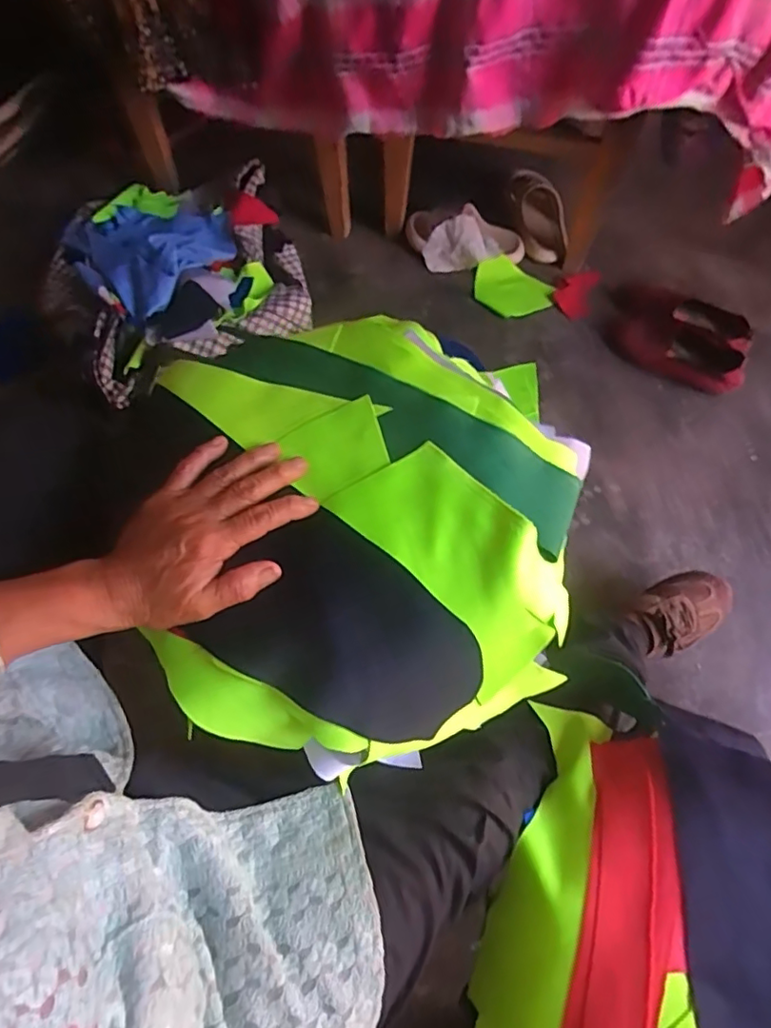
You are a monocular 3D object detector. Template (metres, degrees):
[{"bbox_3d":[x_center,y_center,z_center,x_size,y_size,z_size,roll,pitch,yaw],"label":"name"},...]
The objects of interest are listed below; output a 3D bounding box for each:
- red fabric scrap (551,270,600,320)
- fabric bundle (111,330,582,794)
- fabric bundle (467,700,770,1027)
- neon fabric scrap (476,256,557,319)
[{"bbox_3d":[0.360,-0.422,1.082,0.071,0.022,0.106,18,72,6],"label":"red fabric scrap"},{"bbox_3d":[-0.019,0.003,0.452,0.332,0.093,0.345,-15,71,-5],"label":"fabric bundle"},{"bbox_3d":[0.252,0.353,0.453,0.326,0.109,0.353,9,71,3],"label":"fabric bundle"},{"bbox_3d":[0.242,-0.424,1.083,0.150,0.042,0.105,25,73,9],"label":"neon fabric scrap"}]

